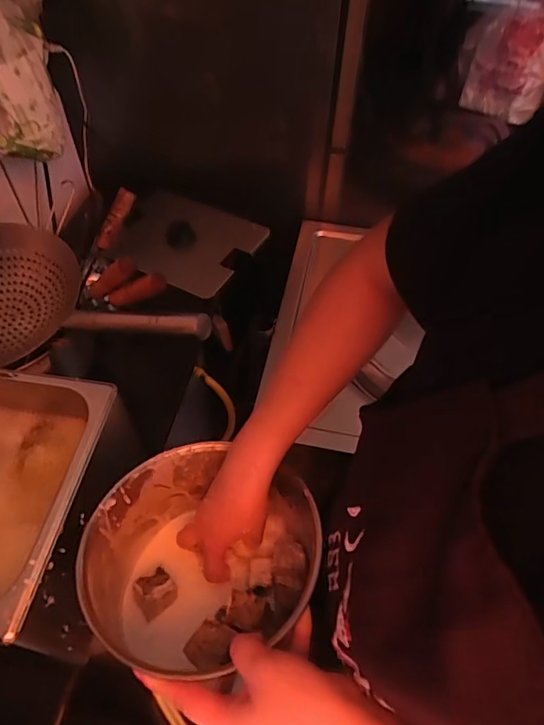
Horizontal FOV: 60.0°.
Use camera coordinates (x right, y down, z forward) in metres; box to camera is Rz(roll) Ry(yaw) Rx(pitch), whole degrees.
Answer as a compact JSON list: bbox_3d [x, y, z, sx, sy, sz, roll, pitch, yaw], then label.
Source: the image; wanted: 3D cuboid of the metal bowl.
[{"bbox_3d":[-0.065,0.187,0.454,0.202,0.131,0.200,1,51,-1],"label":"metal bowl"}]

